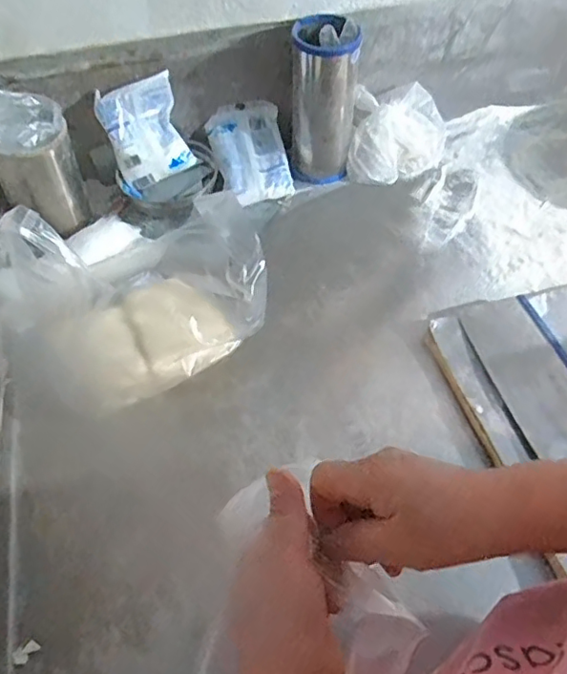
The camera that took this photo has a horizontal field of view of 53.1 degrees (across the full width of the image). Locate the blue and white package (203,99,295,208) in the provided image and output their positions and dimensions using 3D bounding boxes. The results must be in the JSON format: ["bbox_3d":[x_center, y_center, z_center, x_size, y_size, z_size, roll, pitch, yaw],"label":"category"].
[{"bbox_3d":[-0.046,-0.270,0.839,0.104,0.028,0.144,-17,83,-8],"label":"blue and white package"}]

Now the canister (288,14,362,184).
[{"bbox_3d":[0.057,-0.323,0.802,0.098,0.207,0.084,-2,54,-1],"label":"canister"}]

